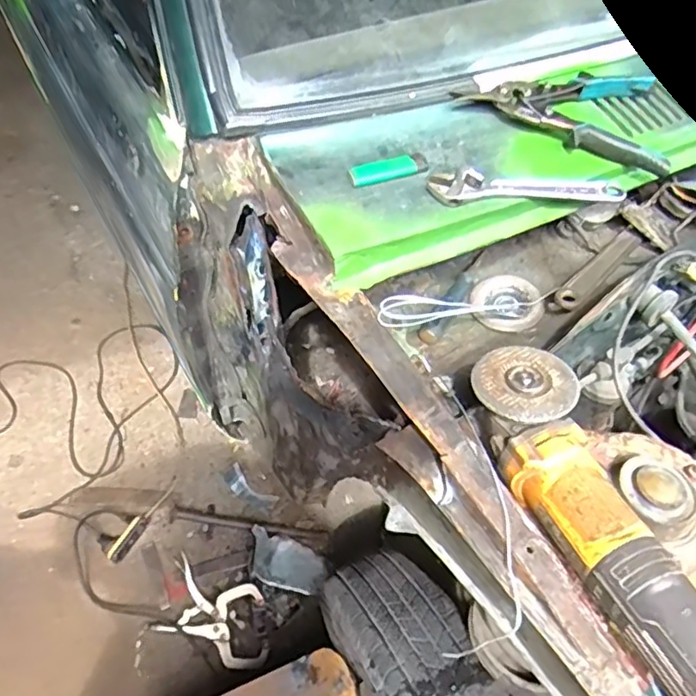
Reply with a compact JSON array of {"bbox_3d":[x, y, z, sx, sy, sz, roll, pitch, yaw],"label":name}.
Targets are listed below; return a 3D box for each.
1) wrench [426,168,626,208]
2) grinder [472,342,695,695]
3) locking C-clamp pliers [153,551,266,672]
[{"bbox_3d":[0.185,-0.160,0.619,0.205,0.022,0.036,0,53,-5],"label":"wrench"},{"bbox_3d":[0.176,0.128,0.438,0.070,0.067,0.310,-11,55,-13],"label":"grinder"},{"bbox_3d":[-0.278,0.564,1.293,0.258,0.023,0.154,19,56,10],"label":"locking C-clamp pliers"}]

